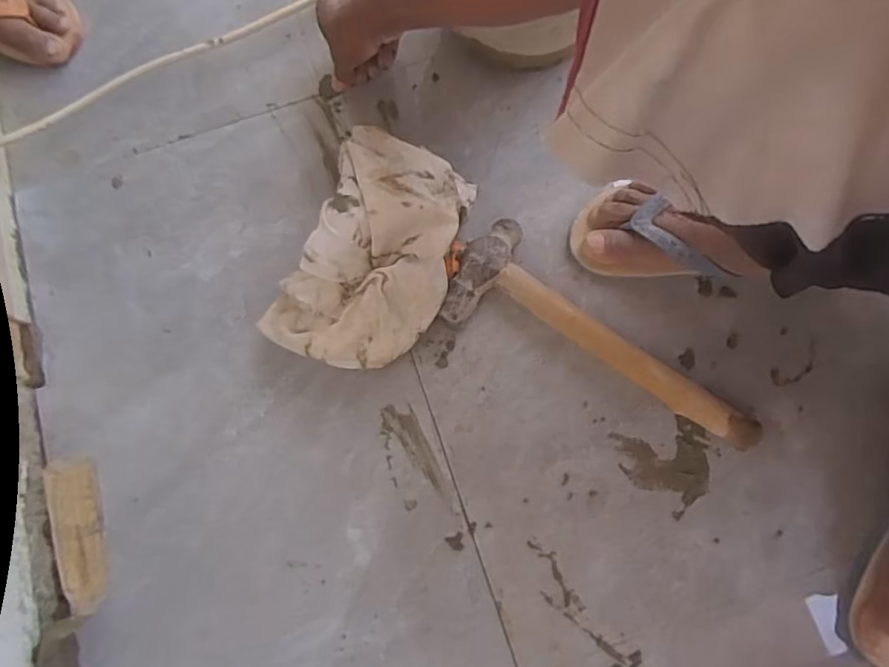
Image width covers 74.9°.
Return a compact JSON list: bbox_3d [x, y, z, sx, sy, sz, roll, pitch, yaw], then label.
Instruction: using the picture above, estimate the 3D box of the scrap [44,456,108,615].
[{"bbox_3d":[-0.277,0.155,0.439,0.018,0.034,0.122,14,109,40],"label":"scrap"}]

